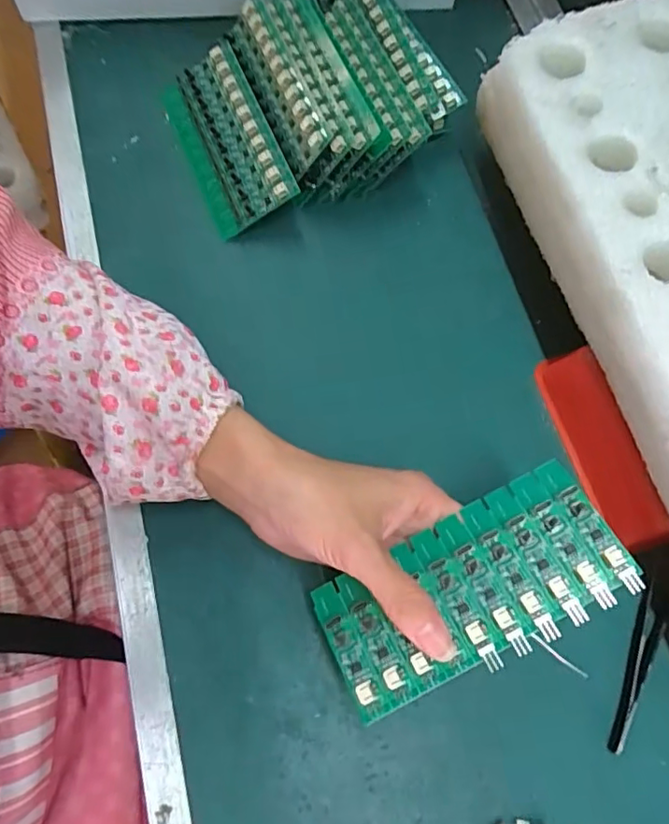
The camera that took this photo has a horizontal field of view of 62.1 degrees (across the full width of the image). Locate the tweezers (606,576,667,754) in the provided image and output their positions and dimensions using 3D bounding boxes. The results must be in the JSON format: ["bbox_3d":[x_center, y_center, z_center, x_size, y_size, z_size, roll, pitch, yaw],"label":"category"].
[{"bbox_3d":[0.168,0.140,0.305,0.016,0.008,0.099,23,71,4],"label":"tweezers"}]

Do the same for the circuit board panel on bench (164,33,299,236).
[{"bbox_3d":[-0.077,-0.191,0.390,0.062,0.008,0.133,-29,76,16],"label":"circuit board panel on bench"}]

